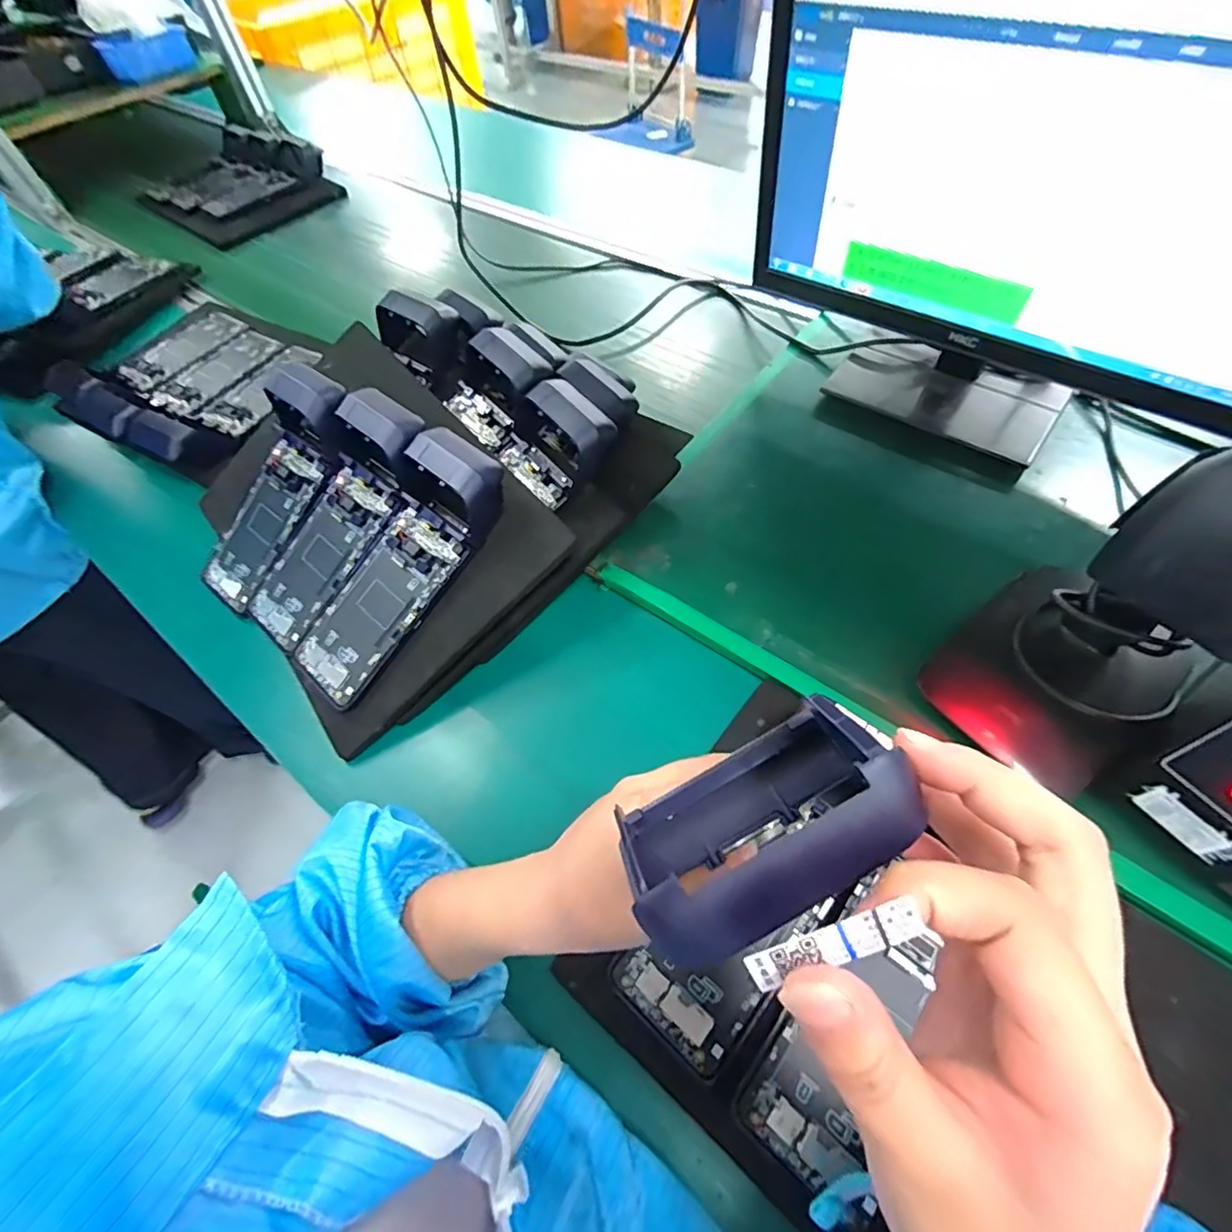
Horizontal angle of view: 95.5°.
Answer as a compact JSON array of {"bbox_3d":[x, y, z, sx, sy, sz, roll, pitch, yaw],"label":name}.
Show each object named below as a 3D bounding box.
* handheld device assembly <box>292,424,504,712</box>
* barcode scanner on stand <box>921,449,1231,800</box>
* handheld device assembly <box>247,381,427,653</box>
[{"bbox_3d":[-0.170,-0.035,0.441,0.080,0.054,0.224,37,95,24],"label":"handheld device assembly"},{"bbox_3d":[0.292,-0.012,0.297,0.150,0.222,0.115,-33,62,-16],"label":"barcode scanner on stand"},{"bbox_3d":[-0.230,-0.077,0.470,0.088,0.052,0.219,34,98,22],"label":"handheld device assembly"}]

